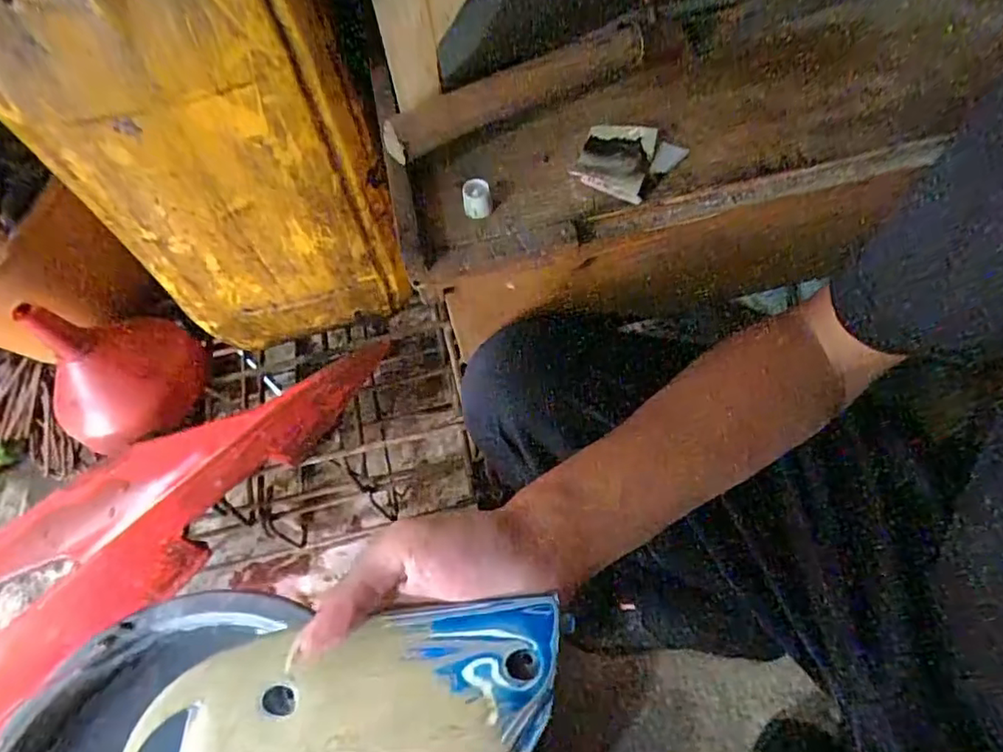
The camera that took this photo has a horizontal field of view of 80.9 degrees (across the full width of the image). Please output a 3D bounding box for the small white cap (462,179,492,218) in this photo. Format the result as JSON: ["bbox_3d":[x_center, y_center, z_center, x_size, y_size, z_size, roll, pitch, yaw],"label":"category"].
[{"bbox_3d":[-0.015,-0.106,0.352,0.016,0.020,0.012,-8,59,-1],"label":"small white cap"}]

